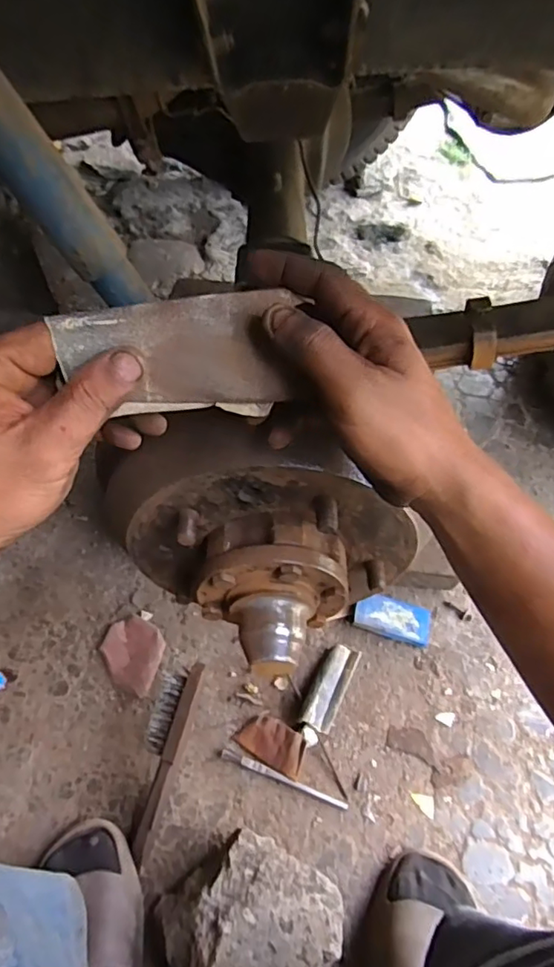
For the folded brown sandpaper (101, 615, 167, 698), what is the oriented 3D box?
[{"bbox_3d":[-0.209,0.244,0.820,0.090,0.011,0.101,12,57,9],"label":"folded brown sandpaper"}]

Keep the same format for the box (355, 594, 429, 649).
[{"bbox_3d":[0.172,0.197,0.842,0.110,0.018,0.060,14,57,11],"label":"box"}]

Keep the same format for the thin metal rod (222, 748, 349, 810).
[{"bbox_3d":[0.008,0.379,0.732,0.169,0.007,0.012,17,58,13],"label":"thin metal rod"}]

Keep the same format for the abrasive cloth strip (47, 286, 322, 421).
[{"bbox_3d":[-0.048,-0.066,0.296,0.120,0.012,0.062,-8,96,-20],"label":"abrasive cloth strip"}]

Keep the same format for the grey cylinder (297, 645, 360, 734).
[{"bbox_3d":[0.075,0.280,0.789,0.044,0.027,0.121,23,59,16],"label":"grey cylinder"}]

